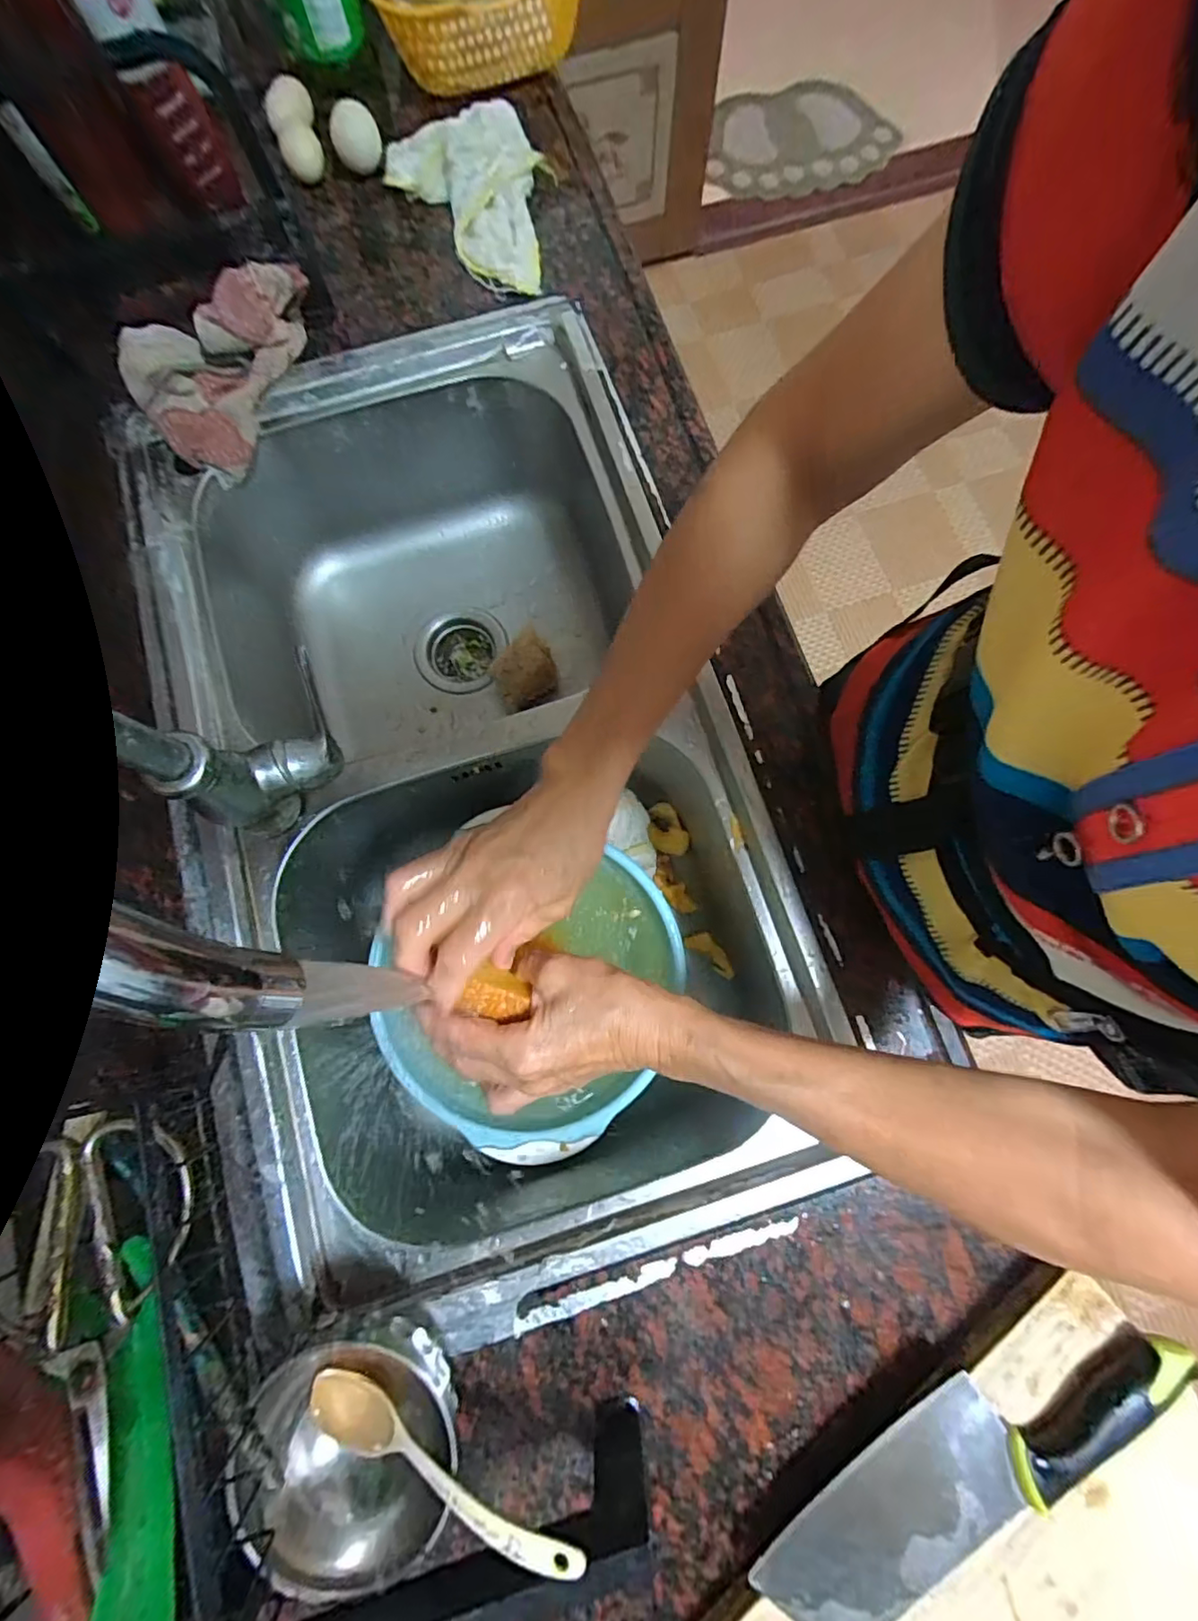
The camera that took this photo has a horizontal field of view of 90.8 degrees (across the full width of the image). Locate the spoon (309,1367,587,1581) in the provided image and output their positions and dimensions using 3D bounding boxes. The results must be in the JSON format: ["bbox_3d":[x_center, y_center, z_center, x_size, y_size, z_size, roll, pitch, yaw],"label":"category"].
[{"bbox_3d":[-0.091,0.366,0.328,0.179,0.016,0.033,3,76,27],"label":"spoon"}]

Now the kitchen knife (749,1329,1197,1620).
[{"bbox_3d":[0.220,0.387,0.349,0.271,0.026,0.071,-36,80,-7],"label":"kitchen knife"}]

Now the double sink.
[{"bbox_3d":[-0.115,-0.036,0.568,0.436,0.216,0.776,-17,79,-3],"label":"double sink"}]

